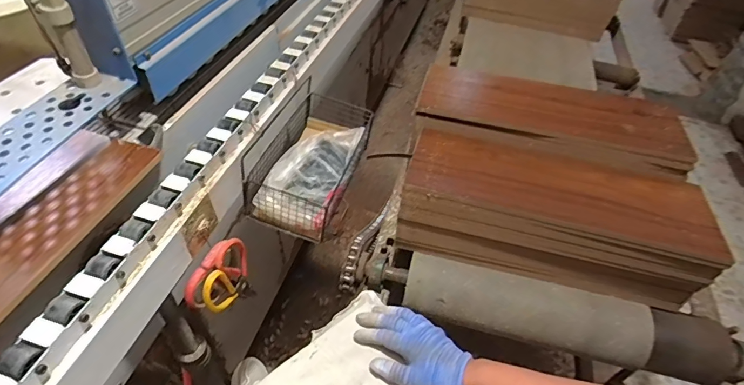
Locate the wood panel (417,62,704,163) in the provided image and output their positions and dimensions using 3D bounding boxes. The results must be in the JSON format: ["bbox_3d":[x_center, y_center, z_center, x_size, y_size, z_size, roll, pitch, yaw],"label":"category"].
[{"bbox_3d":[0.330,-0.161,0.774,0.458,0.018,0.171,13,46,7],"label":"wood panel"}]

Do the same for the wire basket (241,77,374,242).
[{"bbox_3d":[-0.097,-0.077,0.719,0.129,0.118,0.283,14,46,8],"label":"wire basket"}]

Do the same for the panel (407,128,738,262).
[{"bbox_3d":[0.300,-0.013,0.672,0.464,0.011,0.167,12,46,7],"label":"panel"}]

